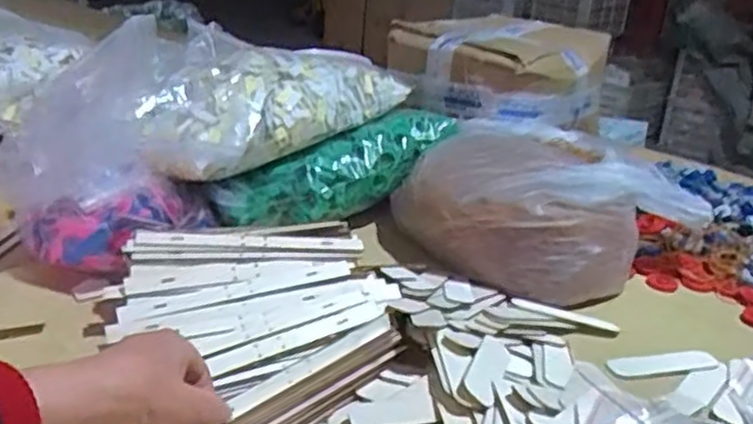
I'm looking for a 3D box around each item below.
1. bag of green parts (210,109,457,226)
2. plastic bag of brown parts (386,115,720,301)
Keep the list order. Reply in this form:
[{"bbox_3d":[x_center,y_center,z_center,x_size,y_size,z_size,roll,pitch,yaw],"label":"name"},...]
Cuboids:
[{"bbox_3d":[-0.038,-0.042,0.809,0.297,0.092,0.064,-17,32,-41],"label":"bag of green parts"},{"bbox_3d":[0.184,-0.004,0.817,0.288,0.122,0.229,-10,28,-30],"label":"plastic bag of brown parts"}]

